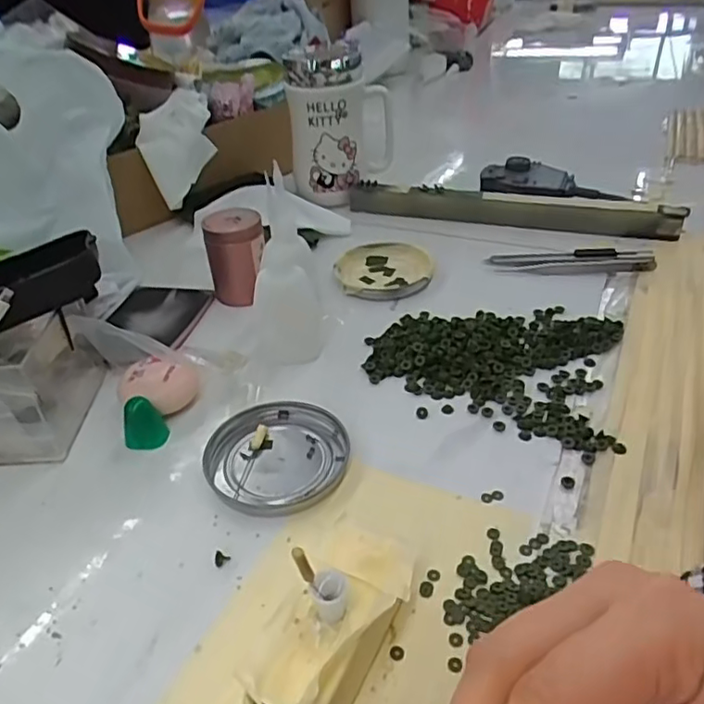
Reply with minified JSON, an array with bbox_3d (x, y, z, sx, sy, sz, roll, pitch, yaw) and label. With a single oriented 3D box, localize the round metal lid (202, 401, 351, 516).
[{"bbox_3d":[-0.042,0.058,0.351,0.078,0.008,0.077,-2,36,2],"label":"round metal lid"}]

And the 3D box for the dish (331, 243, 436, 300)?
[{"bbox_3d":[0.027,-0.071,0.522,0.077,0.009,0.085,4,37,10],"label":"dish"}]

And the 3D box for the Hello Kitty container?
[{"bbox_3d":[-0.012,-0.220,0.609,0.095,0.137,0.061,2,37,7],"label":"Hello Kitty container"}]

